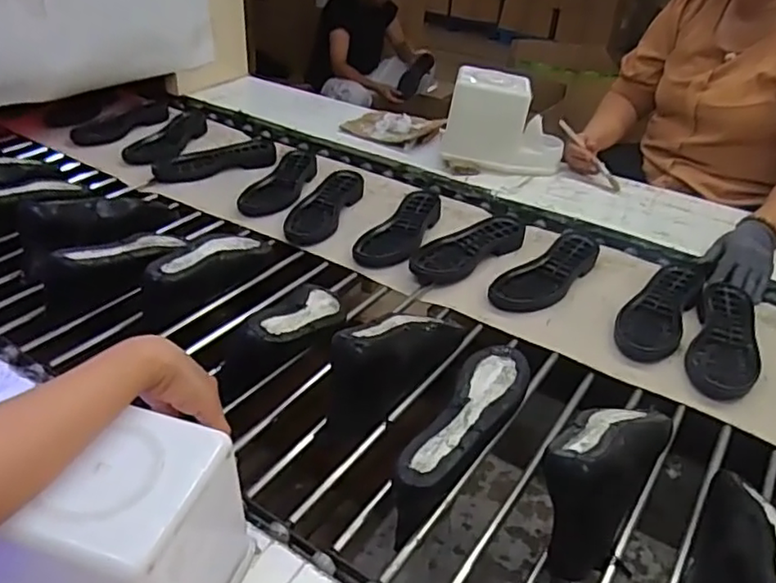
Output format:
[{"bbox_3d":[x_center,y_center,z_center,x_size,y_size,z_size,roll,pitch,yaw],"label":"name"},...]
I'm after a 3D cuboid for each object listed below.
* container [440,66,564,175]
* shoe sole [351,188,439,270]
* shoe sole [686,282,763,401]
[{"bbox_3d":[0.241,-0.343,1.313,0.246,0.178,0.114,7,35,4],"label":"container"},{"bbox_3d":[0.022,-0.118,1.130,0.097,0.035,0.241,16,37,17],"label":"shoe sole"},{"bbox_3d":[0.485,0.065,0.906,0.091,0.033,0.239,19,38,22],"label":"shoe sole"}]

